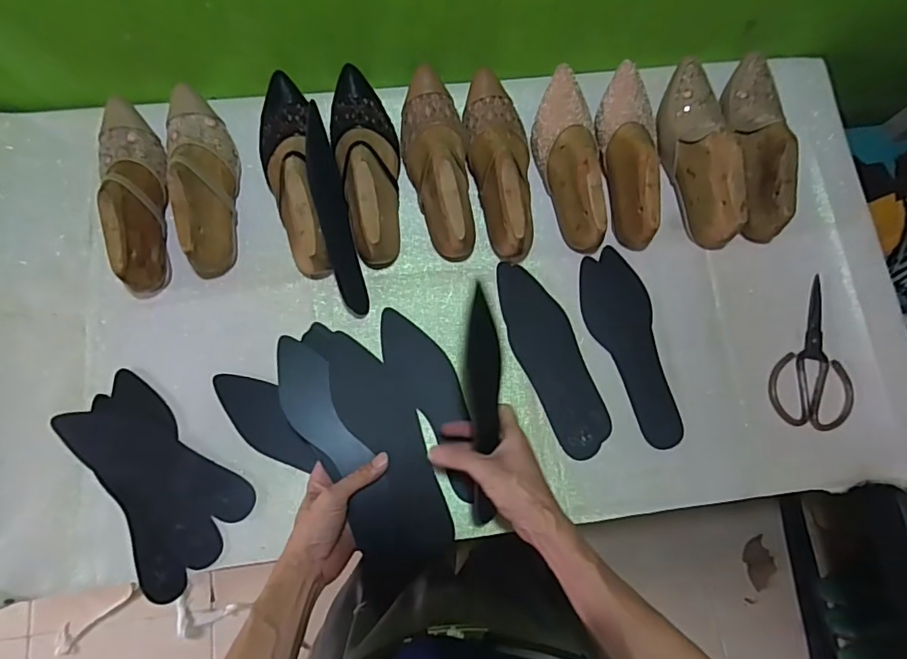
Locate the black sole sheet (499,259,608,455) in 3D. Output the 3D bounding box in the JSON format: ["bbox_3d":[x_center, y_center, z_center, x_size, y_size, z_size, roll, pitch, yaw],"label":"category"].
[{"bbox_3d":[0.125,0.034,0.681,0.080,0.008,0.257,-20,78,-6],"label":"black sole sheet"}]

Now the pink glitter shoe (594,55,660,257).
[{"bbox_3d":[0.242,-0.232,0.696,0.084,0.080,0.242,-1,77,-4],"label":"pink glitter shoe"}]

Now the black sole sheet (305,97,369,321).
[{"bbox_3d":[-0.150,-0.146,0.654,0.011,0.067,0.258,-13,92,26],"label":"black sole sheet"}]

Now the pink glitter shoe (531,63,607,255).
[{"bbox_3d":[0.153,-0.224,0.688,0.082,0.084,0.240,-2,77,-4],"label":"pink glitter shoe"}]

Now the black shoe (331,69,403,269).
[{"bbox_3d":[-0.104,-0.212,0.666,0.084,0.095,0.260,-13,78,-7],"label":"black shoe"}]

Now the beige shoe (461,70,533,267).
[{"bbox_3d":[0.060,-0.215,0.681,0.088,0.091,0.251,0,77,-4],"label":"beige shoe"}]

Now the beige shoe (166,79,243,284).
[{"bbox_3d":[-0.310,-0.194,0.650,0.078,0.089,0.240,-16,79,-7],"label":"beige shoe"}]

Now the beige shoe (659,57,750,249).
[{"bbox_3d":[0.324,-0.244,0.701,0.073,0.089,0.253,2,77,-3],"label":"beige shoe"}]

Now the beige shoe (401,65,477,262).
[{"bbox_3d":[-0.021,-0.216,0.675,0.087,0.091,0.250,-2,77,-5],"label":"beige shoe"}]

